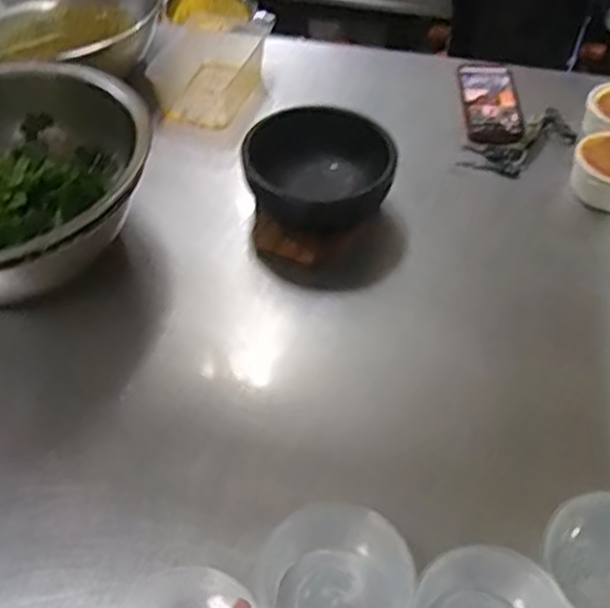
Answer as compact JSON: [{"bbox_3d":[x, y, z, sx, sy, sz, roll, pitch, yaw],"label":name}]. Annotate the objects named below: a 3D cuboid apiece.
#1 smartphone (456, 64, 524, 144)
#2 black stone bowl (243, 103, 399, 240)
[{"bbox_3d":[0.259,-0.284,1.025,0.076,0.009,0.163,1,54,-1],"label":"smartphone"},{"bbox_3d":[0.017,-0.146,0.863,0.167,0.099,0.159,1,49,-1],"label":"black stone bowl"}]

